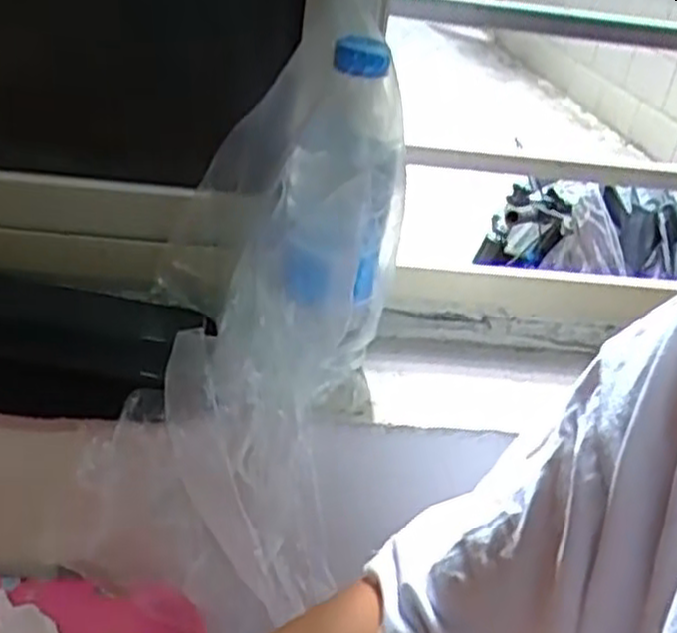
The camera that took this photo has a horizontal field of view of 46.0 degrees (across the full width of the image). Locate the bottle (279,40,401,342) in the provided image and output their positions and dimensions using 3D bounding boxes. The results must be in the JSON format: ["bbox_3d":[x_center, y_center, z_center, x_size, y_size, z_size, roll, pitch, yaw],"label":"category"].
[{"bbox_3d":[0.003,-0.072,0.474,0.067,0.173,0.068,10,29,3],"label":"bottle"}]

